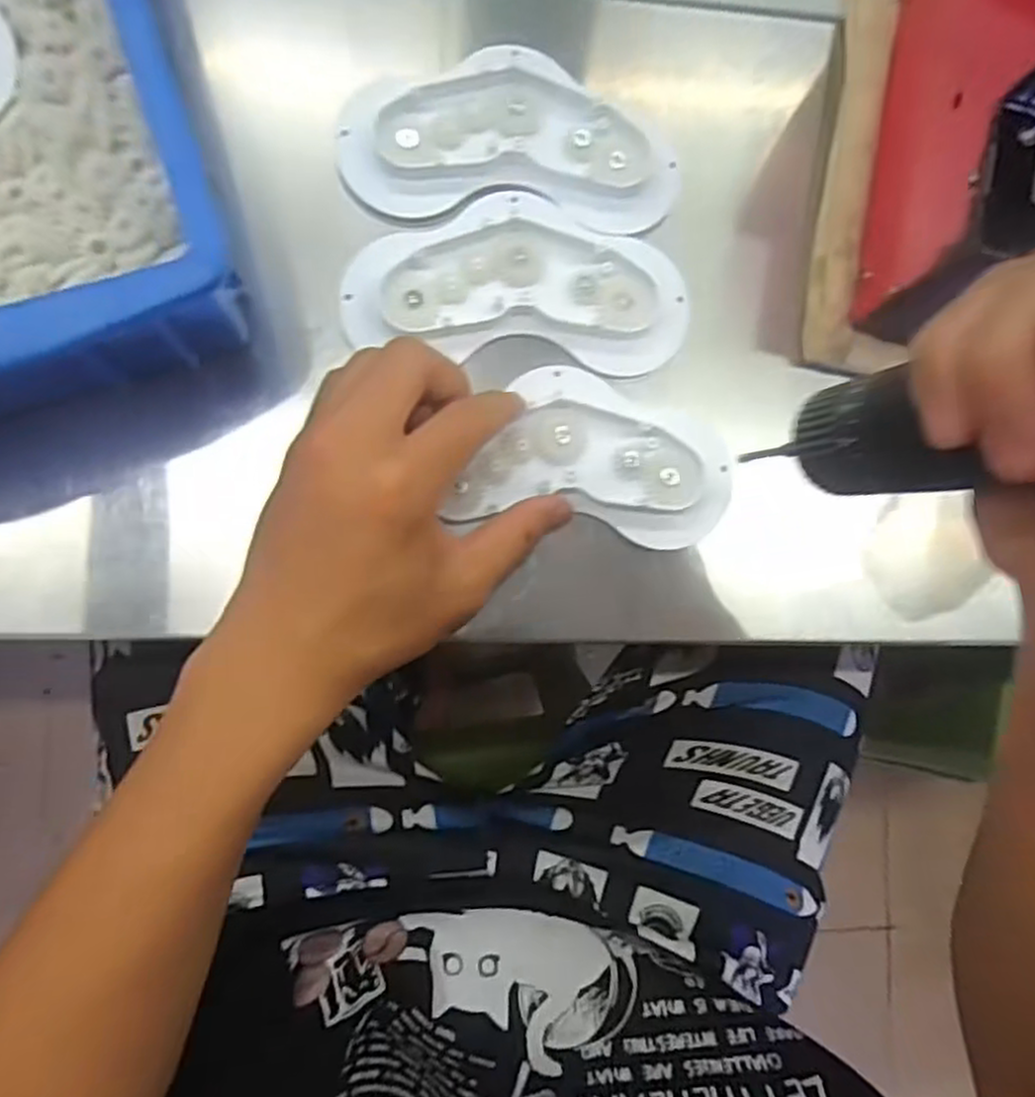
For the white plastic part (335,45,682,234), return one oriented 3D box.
[{"bbox_3d":[-0.001,-0.182,0.322,0.147,0.011,0.071,1,86,-8],"label":"white plastic part"}]

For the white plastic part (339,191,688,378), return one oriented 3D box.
[{"bbox_3d":[0.002,-0.119,0.318,0.147,0.012,0.073,2,86,-8],"label":"white plastic part"}]

